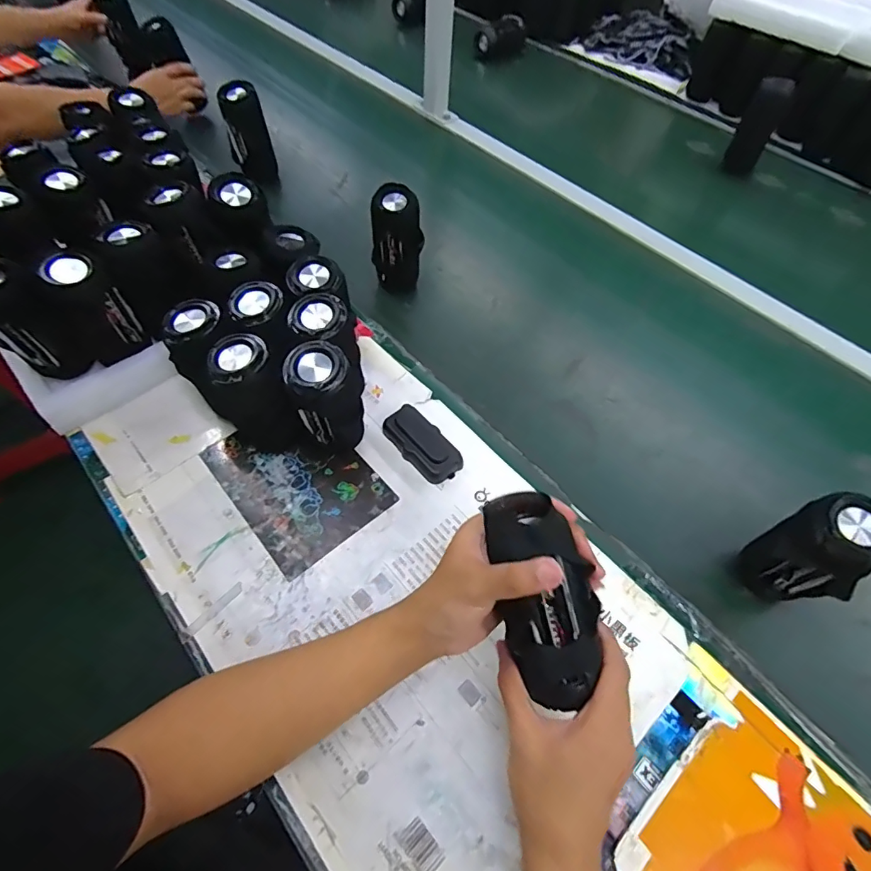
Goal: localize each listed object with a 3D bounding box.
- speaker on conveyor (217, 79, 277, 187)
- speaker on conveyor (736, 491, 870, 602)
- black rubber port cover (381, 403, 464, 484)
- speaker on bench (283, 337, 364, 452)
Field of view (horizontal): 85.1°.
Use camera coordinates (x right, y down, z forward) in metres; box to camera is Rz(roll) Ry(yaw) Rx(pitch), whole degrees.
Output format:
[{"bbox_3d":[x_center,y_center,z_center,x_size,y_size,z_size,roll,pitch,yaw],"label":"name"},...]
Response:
[{"bbox_3d":[-0.334,-0.532,0.851,0.072,0.154,0.054,-16,60,-12],"label":"speaker on conveyor"},{"bbox_3d":[0.356,0.114,0.452,0.060,0.140,0.055,24,60,12],"label":"speaker on conveyor"},{"bbox_3d":[-0.017,0.009,0.571,0.049,0.023,0.105,-32,64,-20],"label":"black rubber port cover"},{"bbox_3d":[-0.116,-0.036,0.521,0.068,0.146,0.067,1,58,-2],"label":"speaker on bench"}]

